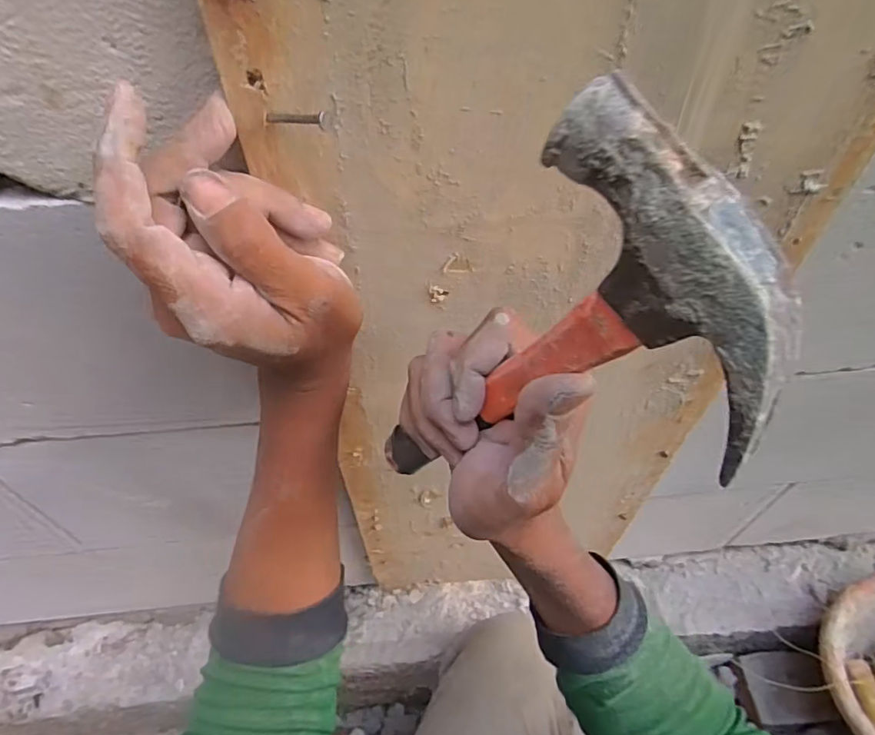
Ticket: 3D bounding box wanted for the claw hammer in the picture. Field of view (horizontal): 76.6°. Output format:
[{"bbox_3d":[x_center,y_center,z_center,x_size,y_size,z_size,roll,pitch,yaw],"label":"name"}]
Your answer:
[{"bbox_3d":[0.028,0.015,0.251,0.100,0.264,0.029,44,61,0],"label":"claw hammer"}]

